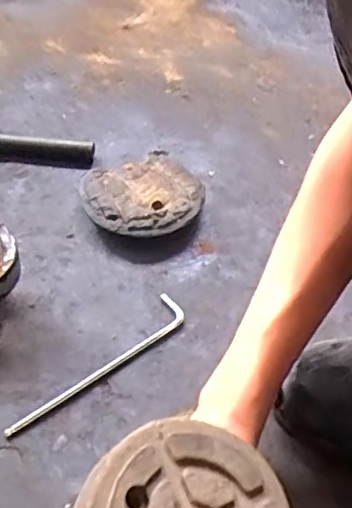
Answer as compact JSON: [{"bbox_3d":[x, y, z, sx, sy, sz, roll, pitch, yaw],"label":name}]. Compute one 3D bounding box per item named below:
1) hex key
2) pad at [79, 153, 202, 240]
[{"bbox_3d":[-0.069,0.091,0.503,0.183,0.007,0.032,-31,55,-27],"label":"hex key"},{"bbox_3d":[-0.031,-0.061,0.624,0.127,0.035,0.116,1,47,-1],"label":"pad"}]

